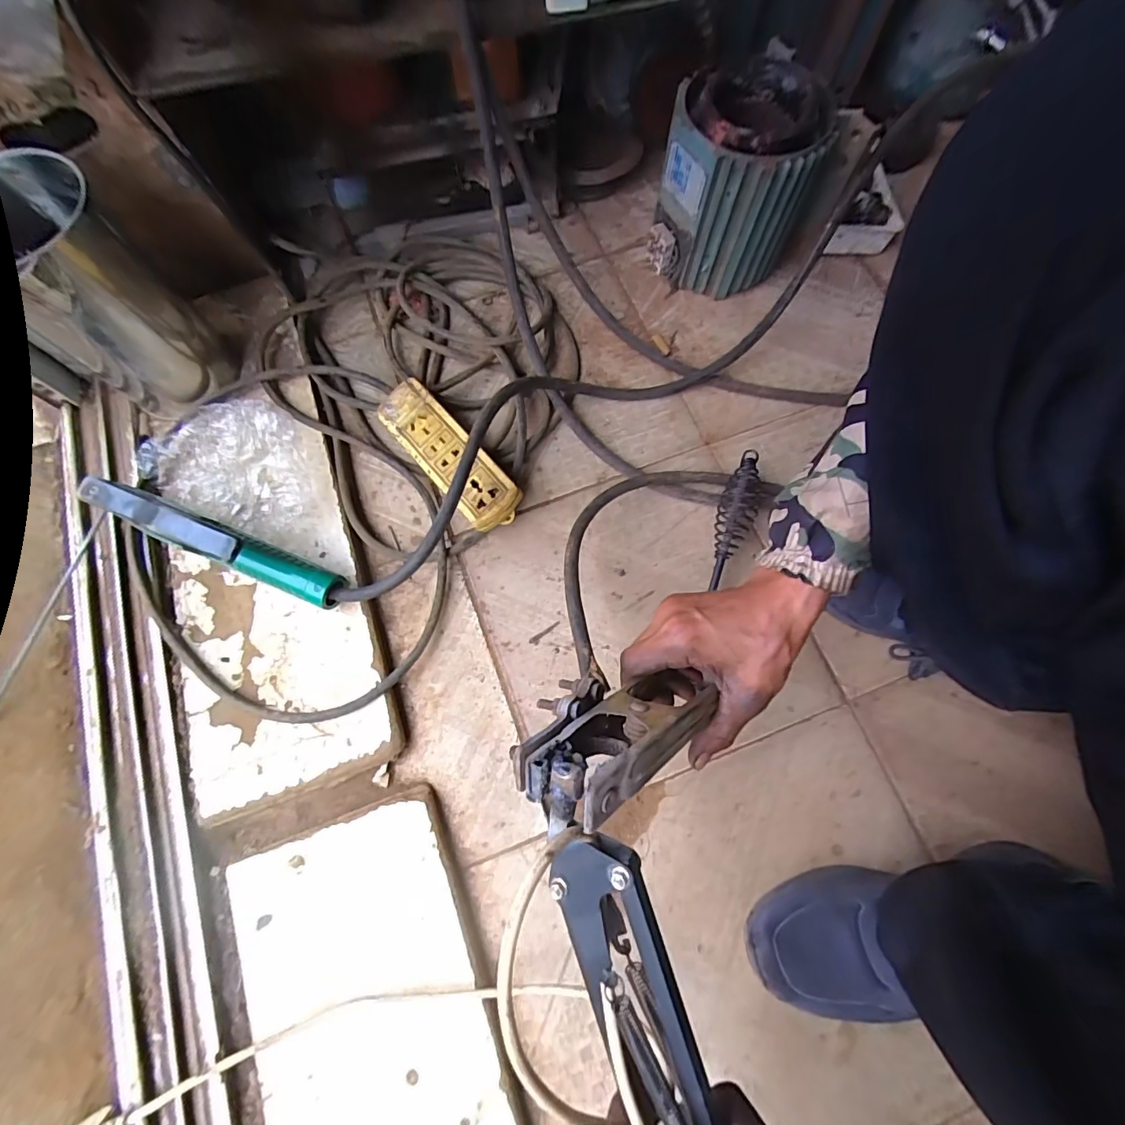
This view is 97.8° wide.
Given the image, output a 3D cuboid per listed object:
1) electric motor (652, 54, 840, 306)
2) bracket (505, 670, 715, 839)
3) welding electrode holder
[{"bbox_3d":[0.195,-0.437,0.569,0.159,0.163,0.177,11,72,3],"label":"electric motor"},{"bbox_3d":[0.031,0.103,0.287,0.072,0.134,0.040,18,111,37],"label":"bracket"},{"bbox_3d":[-0.335,-0.023,0.465,0.262,0.090,0.041,24,75,6],"label":"welding electrode holder"}]

